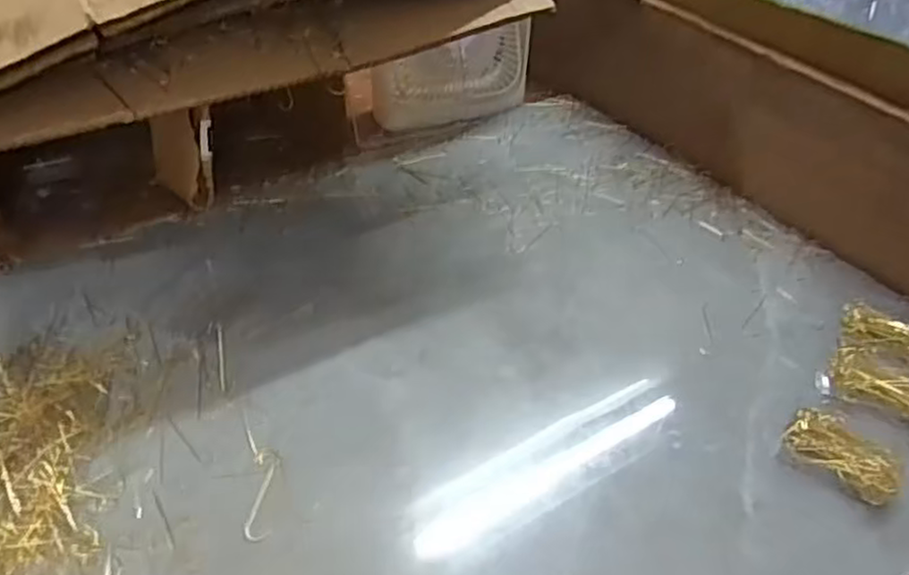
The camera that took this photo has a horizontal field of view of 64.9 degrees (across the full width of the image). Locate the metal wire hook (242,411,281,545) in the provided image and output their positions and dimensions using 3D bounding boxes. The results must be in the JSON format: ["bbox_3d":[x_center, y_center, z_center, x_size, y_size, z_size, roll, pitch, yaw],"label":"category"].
[{"bbox_3d":[-0.128,0.120,0.477,0.024,0.004,0.108,-7,39,-11],"label":"metal wire hook"}]

